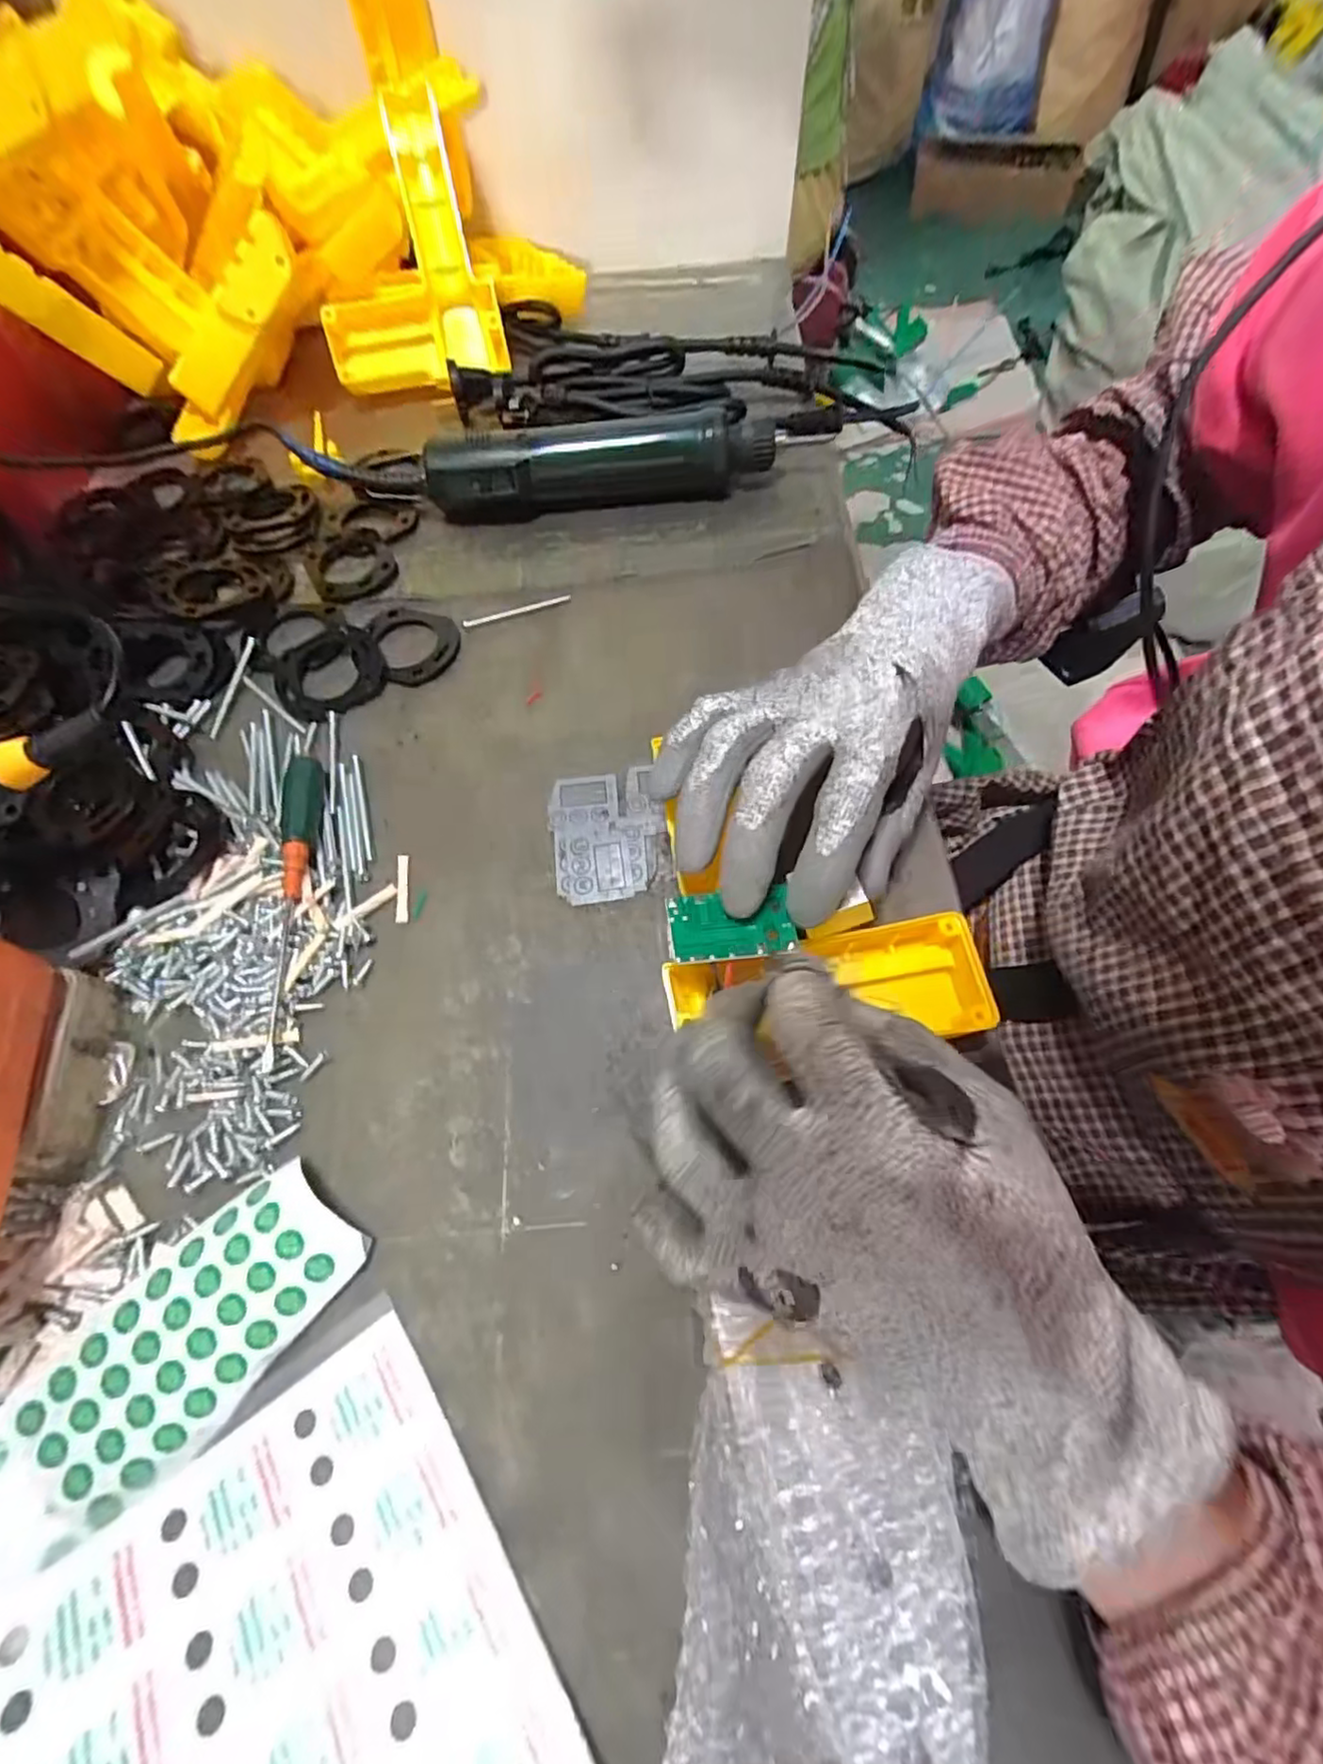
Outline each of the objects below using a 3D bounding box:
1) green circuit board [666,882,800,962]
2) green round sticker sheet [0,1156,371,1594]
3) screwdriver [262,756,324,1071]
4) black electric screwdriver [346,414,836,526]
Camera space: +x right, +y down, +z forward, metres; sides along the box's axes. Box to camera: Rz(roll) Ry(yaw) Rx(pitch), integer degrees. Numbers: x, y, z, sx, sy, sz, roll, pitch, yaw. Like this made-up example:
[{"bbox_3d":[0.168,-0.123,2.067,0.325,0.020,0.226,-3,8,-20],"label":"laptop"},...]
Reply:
[{"bbox_3d":[0.026,0.016,0.247,0.047,0.006,0.029,-5,64,-1],"label":"green circuit board"},{"bbox_3d":[-0.187,0.176,0.211,0.057,0.023,0.186,39,71,19],"label":"green round sticker sheet"},{"bbox_3d":[-0.167,0.006,0.296,0.016,0.015,0.146,-5,64,-1],"label":"screwdriver"},{"bbox_3d":[-0.035,-0.256,0.410,0.279,0.039,0.037,-3,64,0],"label":"black electric screwdriver"}]

